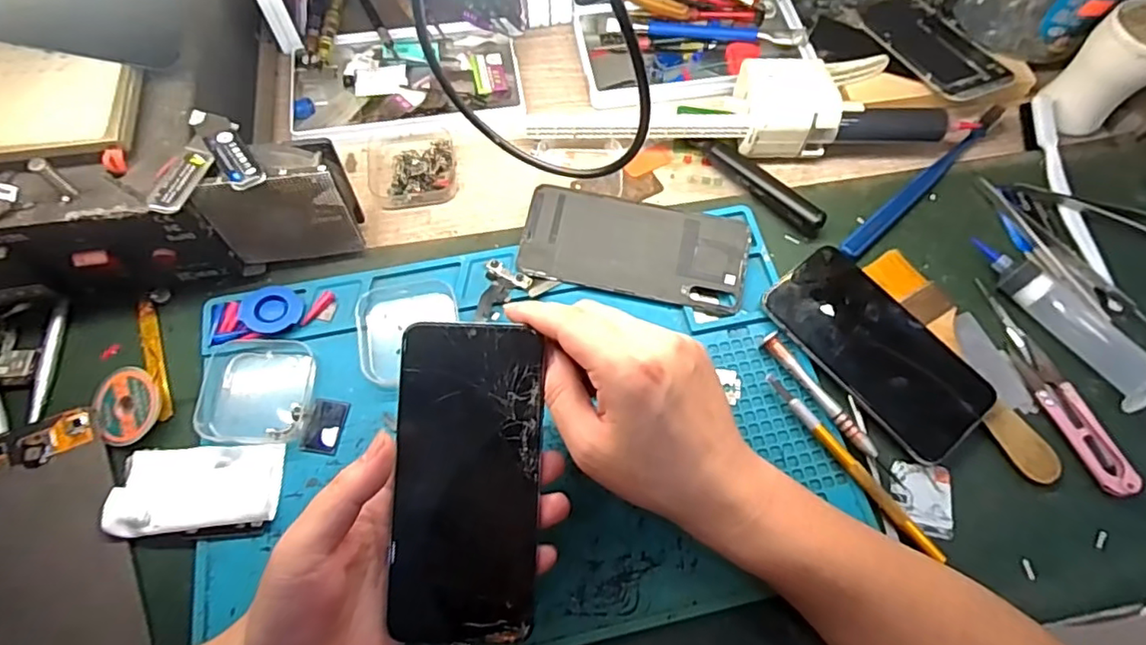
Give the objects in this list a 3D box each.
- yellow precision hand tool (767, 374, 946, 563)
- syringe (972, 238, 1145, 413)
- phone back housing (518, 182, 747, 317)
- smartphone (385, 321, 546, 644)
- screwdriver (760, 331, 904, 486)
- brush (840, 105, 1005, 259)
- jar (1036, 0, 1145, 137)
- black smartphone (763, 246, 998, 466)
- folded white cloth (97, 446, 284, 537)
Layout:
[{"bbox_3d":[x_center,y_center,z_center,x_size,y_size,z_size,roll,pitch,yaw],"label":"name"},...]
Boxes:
[{"bbox_3d":[0.162,0.082,0.358,0.010,0.010,0.129,-34,71,-15],"label":"yellow precision hand tool"},{"bbox_3d":[0.324,-0.008,0.392,0.037,0.023,0.132,-30,70,-13],"label":"syringe"},{"bbox_3d":[0.043,-0.053,0.414,0.151,0.010,0.070,11,66,4],"label":"phone back housing"},{"bbox_3d":[-0.053,0.078,0.302,0.070,0.004,0.153,3,85,-2],"label":"smartphone"},{"bbox_3d":[0.158,0.052,0.371,0.010,0.010,0.113,-34,71,-15],"label":"screwdriver"},{"bbox_3d":[0.256,-0.103,0.443,0.180,0.014,0.014,-40,72,-17],"label":"brush"},{"bbox_3d":[0.392,-0.185,0.441,0.051,0.078,0.054,-38,73,-15],"label":"jar"},{"bbox_3d":[0.195,0.015,0.384,0.073,0.013,0.141,-39,72,-17],"label":"black smartphone"},{"bbox_3d":[-0.214,0.093,0.343,0.089,0.016,0.047,-7,68,-1],"label":"folded white cloth"}]

